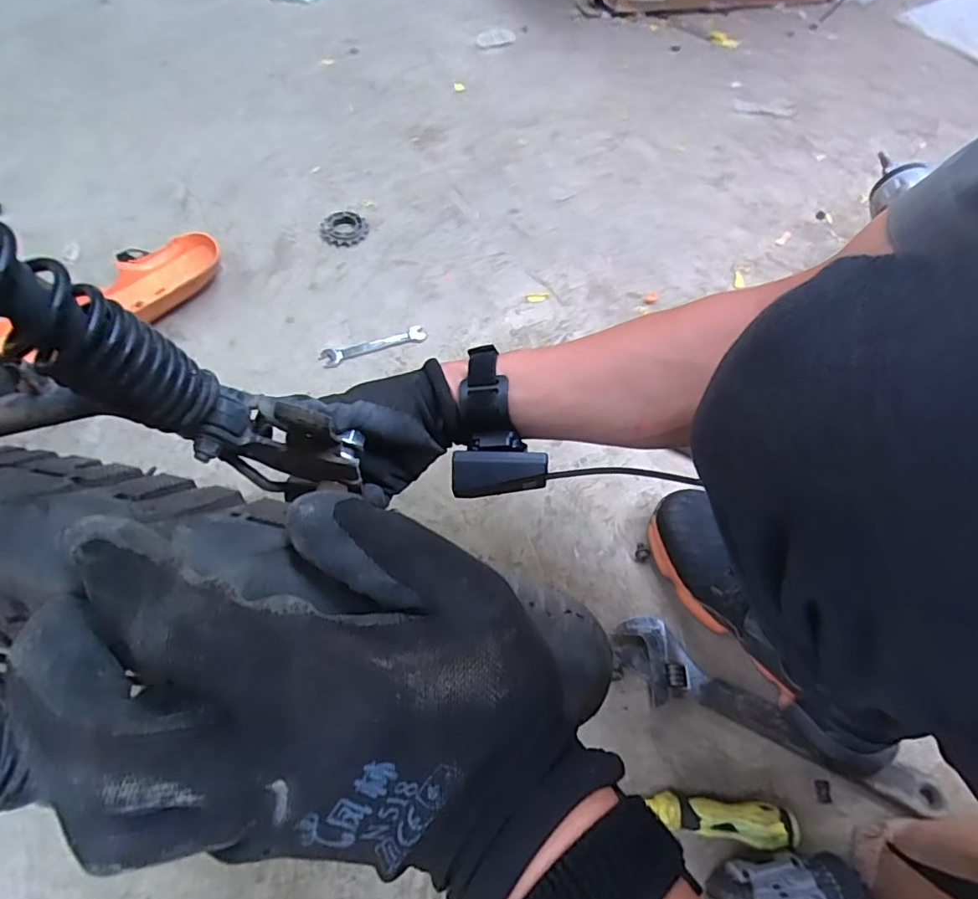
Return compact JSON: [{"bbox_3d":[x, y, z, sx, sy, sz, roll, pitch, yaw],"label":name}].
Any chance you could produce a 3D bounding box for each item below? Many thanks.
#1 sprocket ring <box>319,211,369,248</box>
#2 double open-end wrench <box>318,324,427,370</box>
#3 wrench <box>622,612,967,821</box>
[{"bbox_3d":[-0.208,-0.316,0.777,0.067,0.008,0.070,0,61,-1],"label":"sprocket ring"},{"bbox_3d":[-0.145,-0.132,0.683,0.130,0.006,0.026,-18,63,-11],"label":"double open-end wrench"},{"bbox_3d":[0.232,0.238,0.484,0.260,0.017,0.062,29,65,14],"label":"wrench"}]

